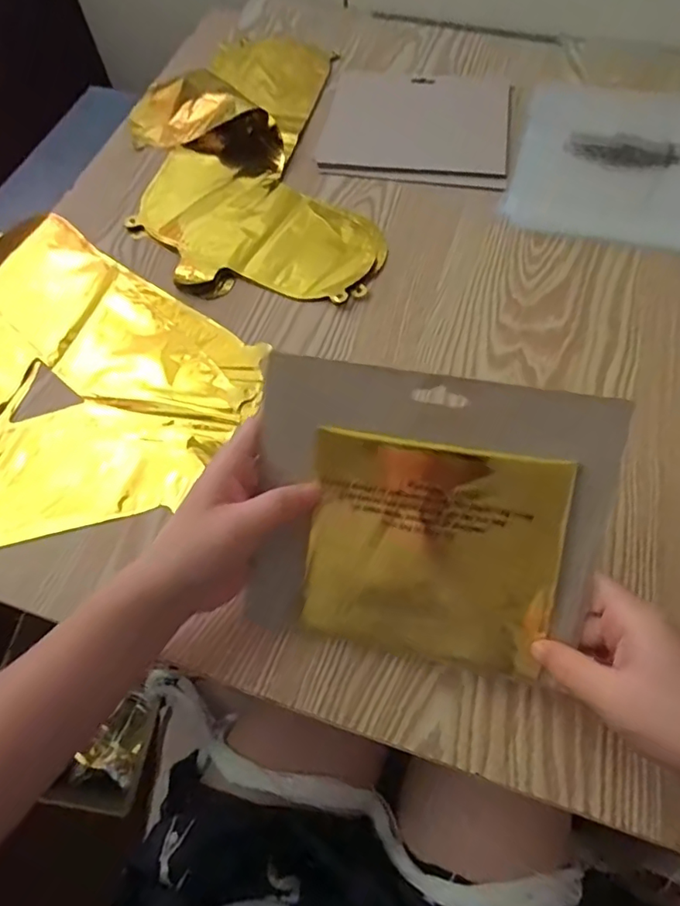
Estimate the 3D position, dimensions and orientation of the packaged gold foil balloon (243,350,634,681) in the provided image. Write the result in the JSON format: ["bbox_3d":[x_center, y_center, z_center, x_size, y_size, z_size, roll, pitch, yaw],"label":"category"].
[{"bbox_3d":[0.046,0.037,0.307,0.187,0.012,0.157,8,99,8],"label":"packaged gold foil balloon"}]

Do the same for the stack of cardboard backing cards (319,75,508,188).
[{"bbox_3d":[0.084,-0.356,0.604,0.194,0.015,0.173,9,62,8],"label":"stack of cardboard backing cards"}]

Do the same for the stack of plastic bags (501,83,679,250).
[{"bbox_3d":[0.288,-0.296,0.557,0.207,0.008,0.233,14,63,10],"label":"stack of plastic bags"}]

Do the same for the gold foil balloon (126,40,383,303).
[{"bbox_3d":[-0.101,-0.318,0.579,0.226,0.025,0.422,-9,61,-2],"label":"gold foil balloon"}]

